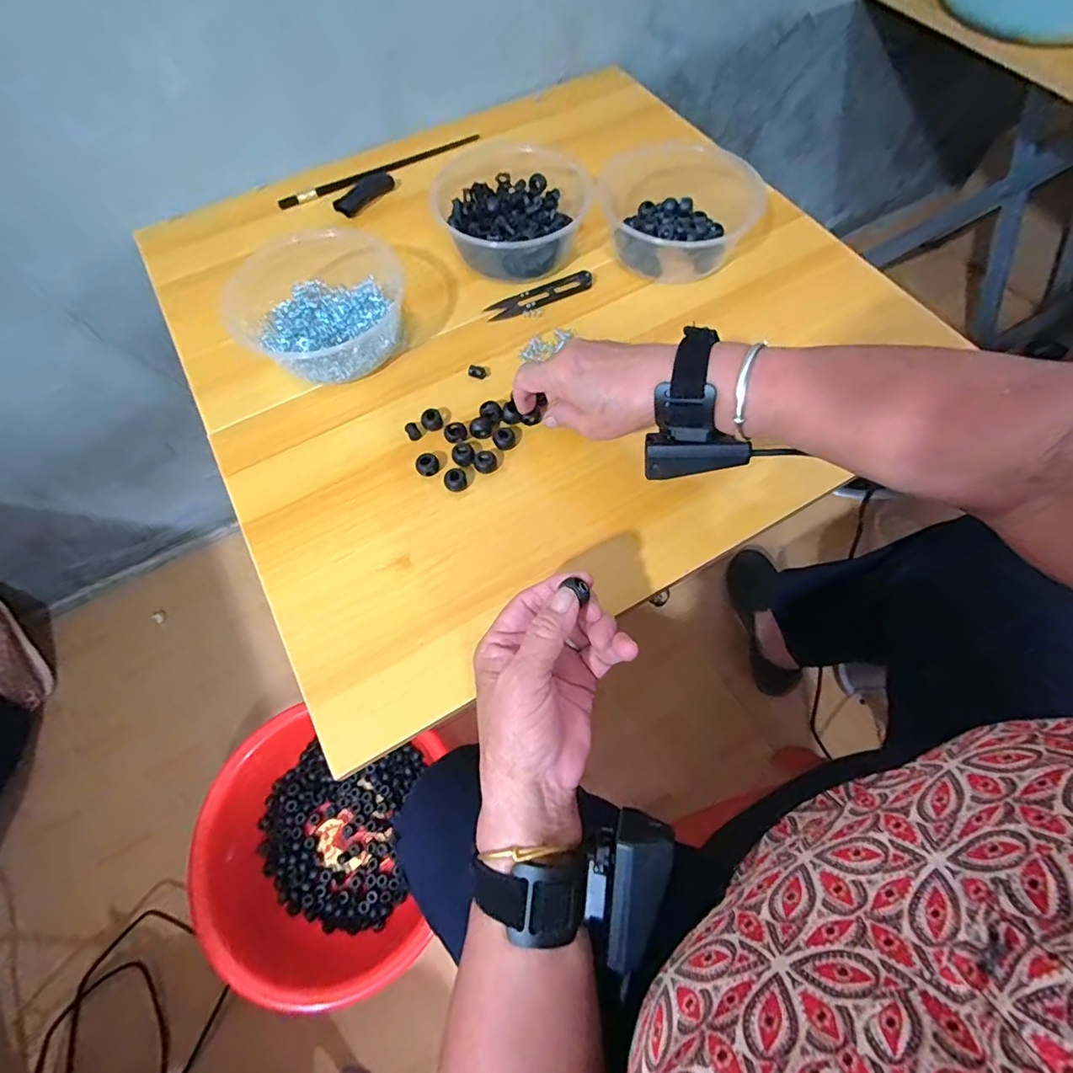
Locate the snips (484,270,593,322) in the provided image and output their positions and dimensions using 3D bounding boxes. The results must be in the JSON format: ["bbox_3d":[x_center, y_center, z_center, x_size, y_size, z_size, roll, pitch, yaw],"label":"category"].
[{"bbox_3d":[0.003,-0.220,0.475,0.101,0.010,0.025,-21,66,-9],"label":"snips"}]

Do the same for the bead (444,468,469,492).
[{"bbox_3d":[-0.060,-0.042,0.386,0.016,0.013,0.016,0,65,1],"label":"bead"}]

